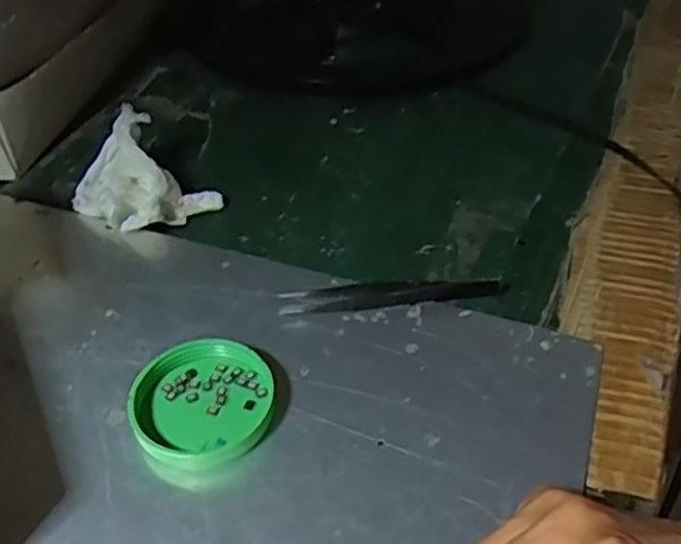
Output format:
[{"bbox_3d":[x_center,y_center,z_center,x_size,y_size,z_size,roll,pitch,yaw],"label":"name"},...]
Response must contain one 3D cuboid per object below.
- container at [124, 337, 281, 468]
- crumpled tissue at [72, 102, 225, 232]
[{"bbox_3d":[-0.063,0.059,0.321,0.059,0.016,0.062,0,43,0],"label":"container"},{"bbox_3d":[-0.125,-0.060,0.430,0.082,0.046,0.056,25,48,25],"label":"crumpled tissue"}]

